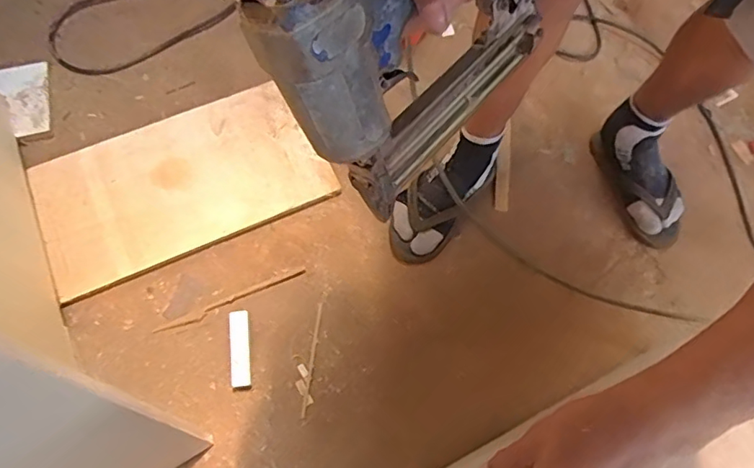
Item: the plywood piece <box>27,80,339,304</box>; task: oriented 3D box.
[{"bbox_3d":[-0.321,-0.088,0.872,0.436,0.022,0.242,-24,70,-12],"label":"plywood piece"}]

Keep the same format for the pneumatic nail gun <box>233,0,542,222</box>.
[{"bbox_3d":[0.027,-0.138,0.341,0.060,0.167,0.239,24,63,32],"label":"pneumatic nail gun"}]

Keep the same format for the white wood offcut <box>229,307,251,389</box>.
[{"bbox_3d":[-0.199,0.166,0.775,0.027,0.019,0.107,-4,67,-5],"label":"white wood offcut"}]

